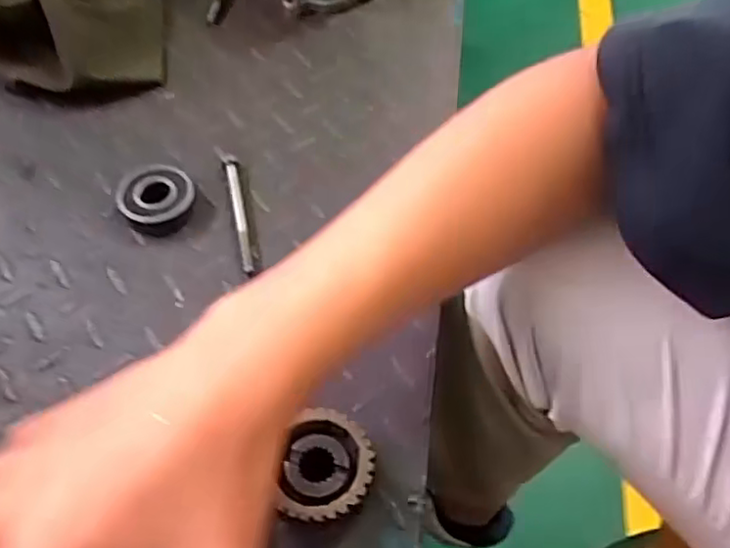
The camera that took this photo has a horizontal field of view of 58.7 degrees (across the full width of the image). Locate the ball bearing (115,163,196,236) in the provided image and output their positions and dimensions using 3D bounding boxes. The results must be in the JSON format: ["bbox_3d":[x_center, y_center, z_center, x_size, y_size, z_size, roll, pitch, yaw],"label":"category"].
[{"bbox_3d":[-0.145,-0.053,0.453,0.051,0.017,0.058,-15,56,-10],"label":"ball bearing"}]

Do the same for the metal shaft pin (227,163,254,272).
[{"bbox_3d":[-0.087,-0.042,0.449,0.008,0.010,0.095,-11,55,-8],"label":"metal shaft pin"}]

